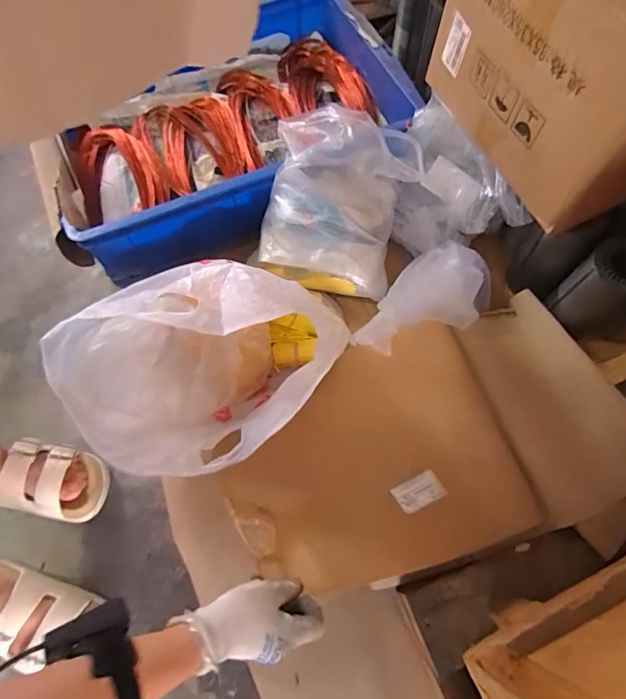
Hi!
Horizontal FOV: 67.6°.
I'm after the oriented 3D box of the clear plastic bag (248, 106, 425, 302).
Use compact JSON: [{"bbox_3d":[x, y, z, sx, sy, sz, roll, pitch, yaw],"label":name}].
[{"bbox_3d":[0.041,-0.259,0.770,0.234,0.135,0.276,17,69,8],"label":"clear plastic bag"}]

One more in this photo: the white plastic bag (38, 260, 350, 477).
[{"bbox_3d":[-0.131,0.027,0.651,0.351,0.237,0.268,-41,72,-15],"label":"white plastic bag"}]

